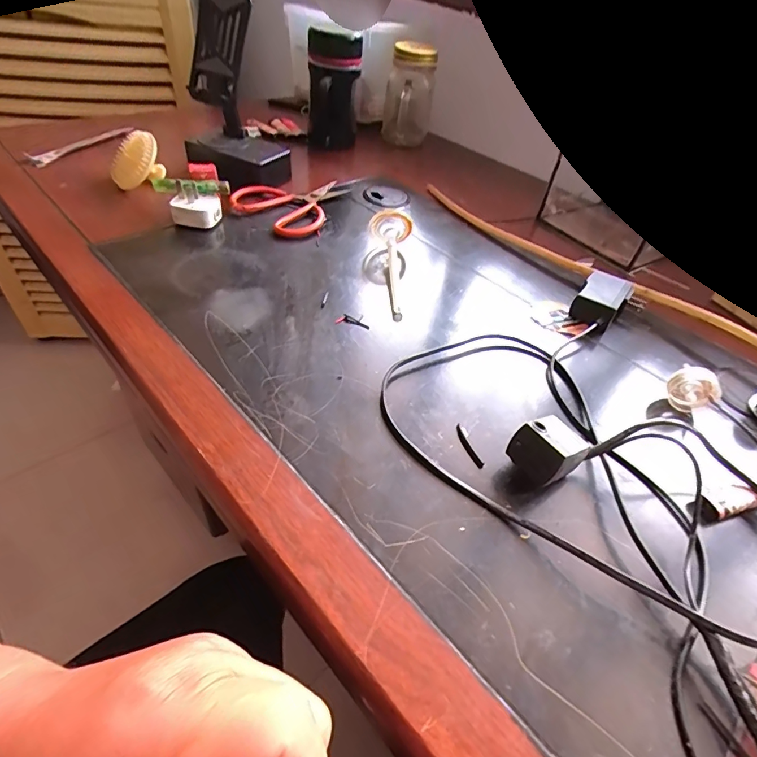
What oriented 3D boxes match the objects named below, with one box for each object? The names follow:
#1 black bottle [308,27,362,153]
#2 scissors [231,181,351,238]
[{"bbox_3d":[-0.067,-0.420,0.673,0.074,0.157,0.067,3,45,-4],"label":"black bottle"},{"bbox_3d":[-0.108,-0.223,0.558,0.106,0.020,0.154,14,45,6],"label":"scissors"}]

